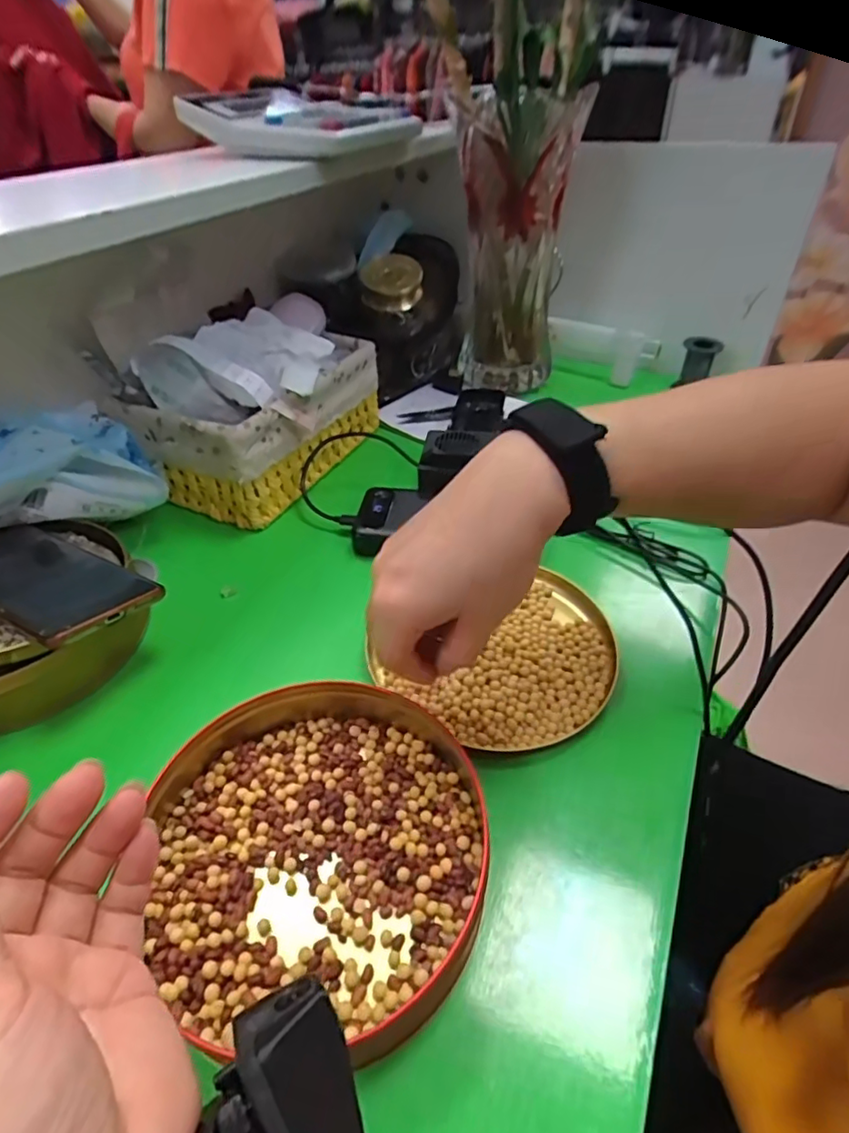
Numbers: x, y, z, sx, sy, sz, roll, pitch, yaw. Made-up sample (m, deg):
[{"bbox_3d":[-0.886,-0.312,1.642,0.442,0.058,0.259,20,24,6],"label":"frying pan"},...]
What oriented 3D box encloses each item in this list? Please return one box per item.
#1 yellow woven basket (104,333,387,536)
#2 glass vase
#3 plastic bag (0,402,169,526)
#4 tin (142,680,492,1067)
[{"bbox_3d":[-0.148,-0.147,0.564,0.140,0.093,0.222,15,43,20],"label":"yellow woven basket"},{"bbox_3d":[0.100,-0.337,0.630,0.120,0.284,0.096,5,41,9],"label":"glass vase"},{"bbox_3d":[-0.290,-0.075,0.433,0.091,0.093,0.162,20,45,25],"label":"plastic bag"},{"bbox_3d":[-0.056,0.136,0.290,0.168,0.046,0.156,-2,40,1],"label":"tin"}]

